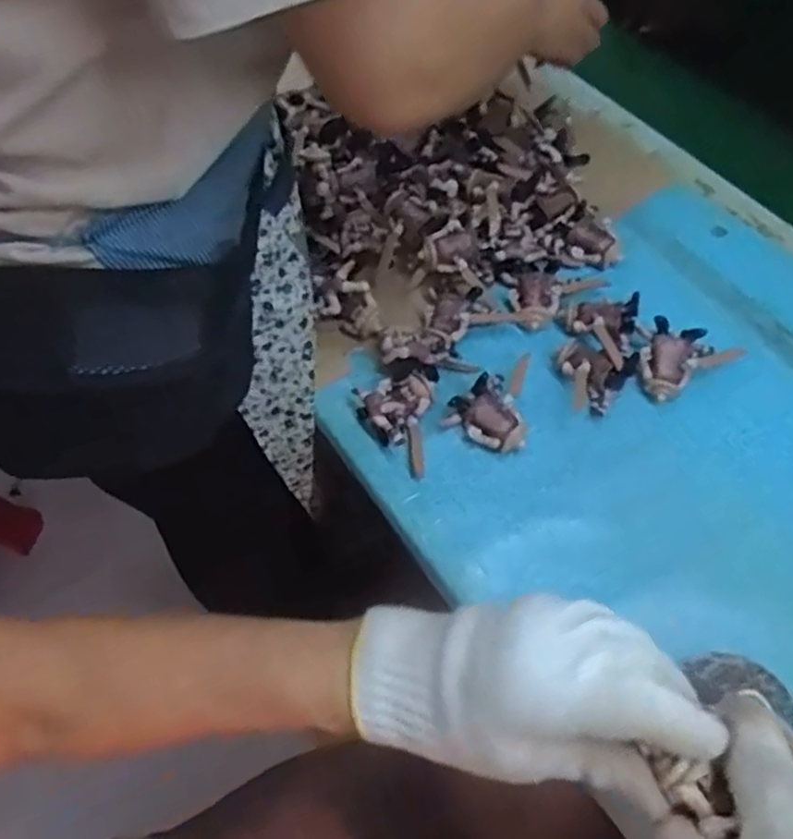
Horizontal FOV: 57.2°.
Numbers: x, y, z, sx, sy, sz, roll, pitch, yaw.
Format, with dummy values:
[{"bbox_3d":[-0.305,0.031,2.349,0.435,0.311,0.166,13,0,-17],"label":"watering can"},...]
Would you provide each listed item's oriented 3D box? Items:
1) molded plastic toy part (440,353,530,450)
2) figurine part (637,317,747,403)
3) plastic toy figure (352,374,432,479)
[{"bbox_3d":[0.071,-0.016,0.555,0.060,0.034,0.074,9,60,9],"label":"molded plastic toy part"},{"bbox_3d":[0.220,-0.053,0.564,0.083,0.031,0.049,-28,62,-12],"label":"figurine part"},{"bbox_3d":[0.001,0.006,0.549,0.056,0.031,0.075,-8,59,-1],"label":"plastic toy figure"}]

